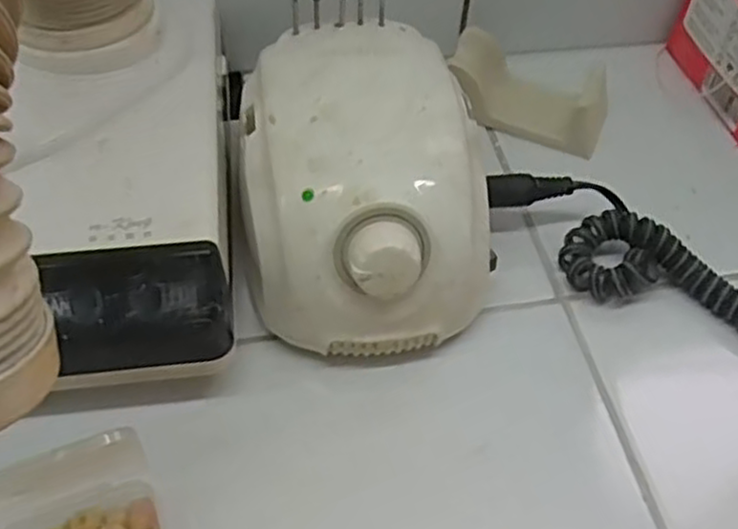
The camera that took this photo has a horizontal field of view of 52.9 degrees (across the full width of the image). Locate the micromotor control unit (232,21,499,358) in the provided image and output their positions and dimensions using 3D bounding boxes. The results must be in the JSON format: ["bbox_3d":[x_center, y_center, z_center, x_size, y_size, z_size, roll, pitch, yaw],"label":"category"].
[{"bbox_3d":[-0.003,-0.036,0.327,0.099,0.076,0.133,-9,51,-10],"label":"micromotor control unit"}]

